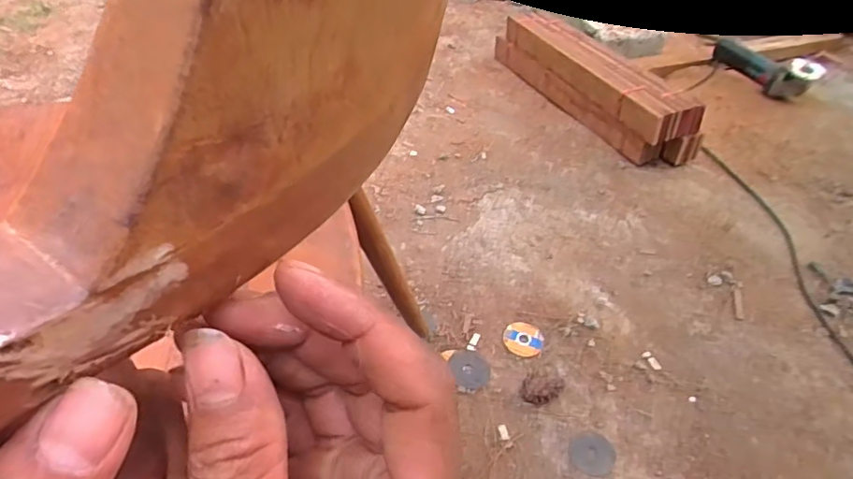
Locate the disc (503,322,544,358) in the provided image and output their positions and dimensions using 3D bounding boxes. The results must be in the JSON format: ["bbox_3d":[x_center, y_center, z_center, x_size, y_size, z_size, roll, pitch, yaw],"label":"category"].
[{"bbox_3d":[0.155,0.157,0.884,0.062,0.007,0.060,-1,42,1],"label":"disc"}]

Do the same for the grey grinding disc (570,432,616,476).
[{"bbox_3d":[0.224,0.289,0.750,0.059,0.011,0.054,0,43,0],"label":"grey grinding disc"}]

